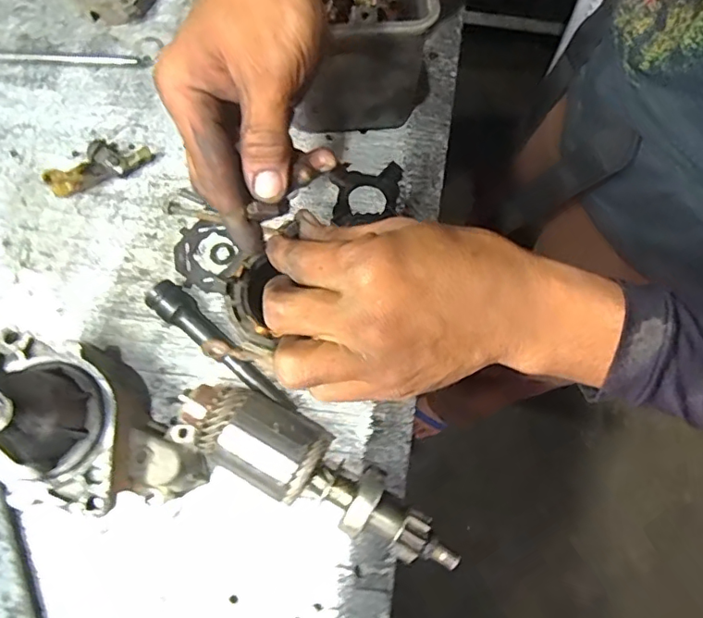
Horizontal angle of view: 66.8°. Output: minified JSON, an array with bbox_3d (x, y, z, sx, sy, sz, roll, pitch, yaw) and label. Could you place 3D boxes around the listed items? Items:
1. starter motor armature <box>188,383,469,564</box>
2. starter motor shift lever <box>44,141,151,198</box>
[{"bbox_3d":[-0.021,0.102,0.331,0.180,0.051,0.046,30,74,8],"label":"starter motor armature"},{"bbox_3d":[-0.186,-0.104,0.391,0.071,0.035,0.021,-38,79,-11],"label":"starter motor shift lever"}]

